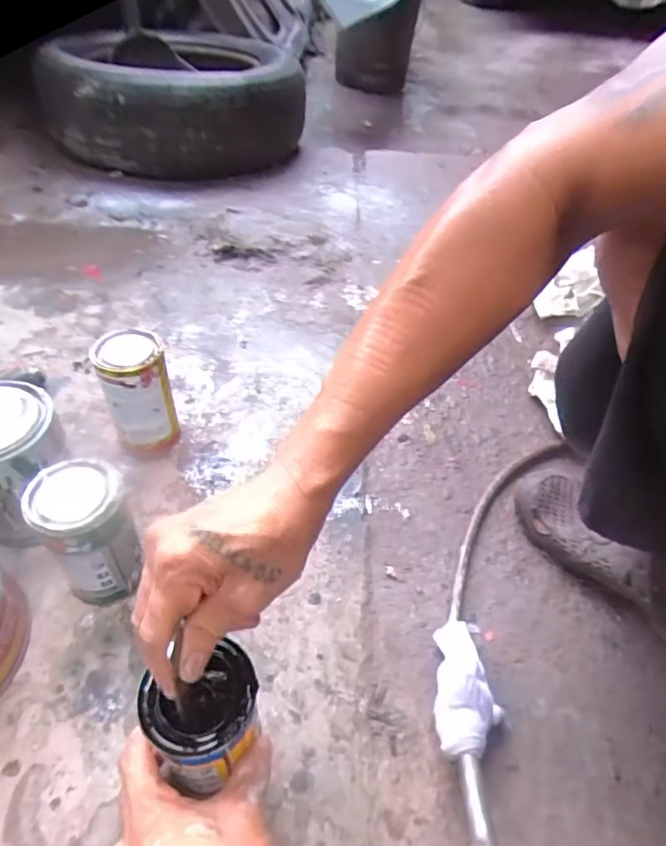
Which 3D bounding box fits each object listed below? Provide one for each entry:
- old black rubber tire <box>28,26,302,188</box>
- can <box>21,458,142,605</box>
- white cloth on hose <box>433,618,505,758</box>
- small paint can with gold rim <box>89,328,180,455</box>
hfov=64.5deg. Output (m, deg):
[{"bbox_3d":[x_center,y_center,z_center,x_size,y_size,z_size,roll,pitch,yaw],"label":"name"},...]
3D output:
[{"bbox_3d":[-0.352,-0.794,1.267,0.546,0.186,0.561,2,48,-5],"label":"old black rubber tire"},{"bbox_3d":[-0.216,0.103,0.473,0.069,0.136,0.071,3,48,-4],"label":"can"},{"bbox_3d":[0.121,0.229,0.465,0.064,0.050,0.120,8,48,0],"label":"white cloth on hose"},{"bbox_3d":[-0.217,-0.030,0.595,0.068,0.132,0.074,3,48,-4],"label":"small paint can with gold rim"}]

